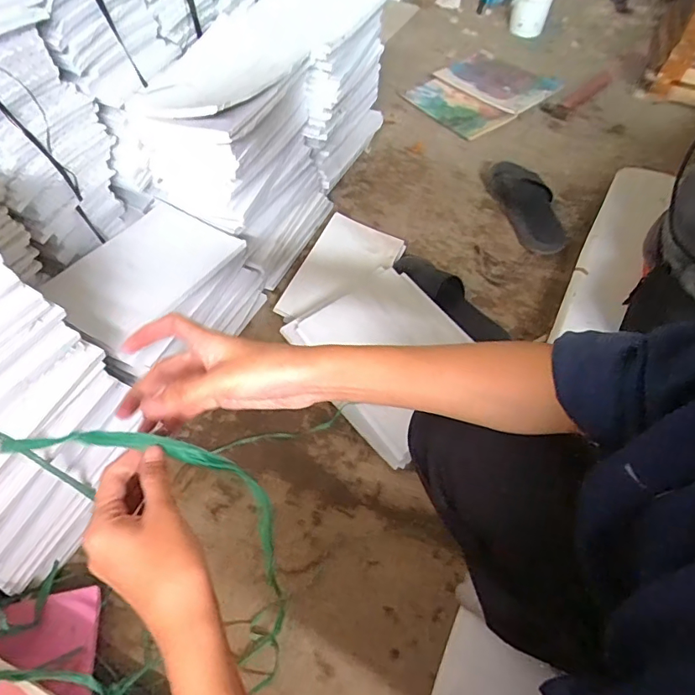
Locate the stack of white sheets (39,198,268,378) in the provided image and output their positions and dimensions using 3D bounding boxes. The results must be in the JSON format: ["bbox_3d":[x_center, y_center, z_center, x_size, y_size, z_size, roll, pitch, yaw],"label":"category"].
[{"bbox_3d":[-0.314,-0.098,0.822,0.207,0.158,0.280,33,62,20],"label":"stack of white sheets"}]

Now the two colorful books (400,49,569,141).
[{"bbox_3d":[0.379,-0.737,1.384,0.287,0.027,0.464,41,61,19],"label":"two colorful books"}]

